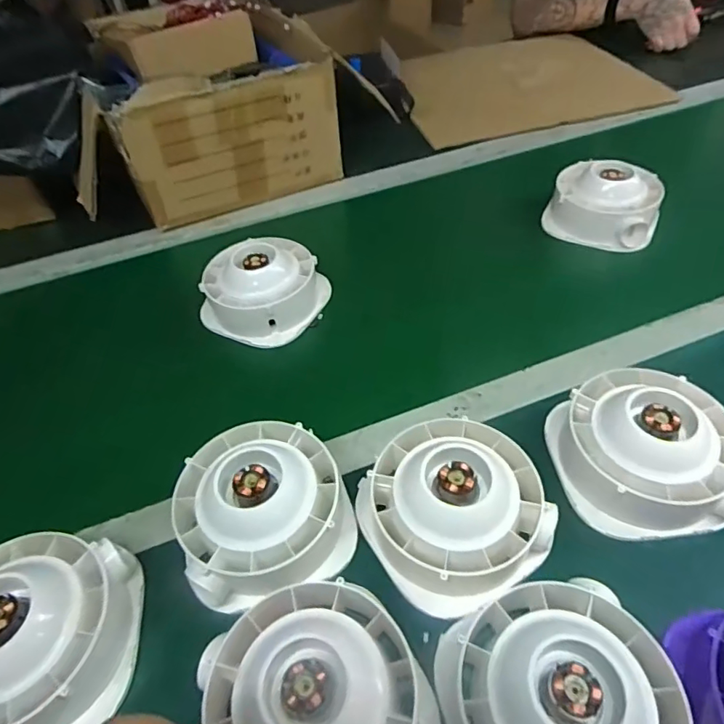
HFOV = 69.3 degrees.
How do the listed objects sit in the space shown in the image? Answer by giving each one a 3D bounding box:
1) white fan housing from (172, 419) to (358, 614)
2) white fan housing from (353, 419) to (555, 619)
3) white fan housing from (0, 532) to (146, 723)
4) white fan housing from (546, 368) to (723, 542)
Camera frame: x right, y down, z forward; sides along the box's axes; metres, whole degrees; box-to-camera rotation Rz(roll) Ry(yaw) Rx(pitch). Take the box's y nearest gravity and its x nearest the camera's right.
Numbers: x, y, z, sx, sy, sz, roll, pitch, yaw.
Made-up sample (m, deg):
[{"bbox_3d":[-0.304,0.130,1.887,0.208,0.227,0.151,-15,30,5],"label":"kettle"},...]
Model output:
[{"bbox_3d":[-0.083,0.111,0.422,0.135,0.068,0.133,-19,49,-11],"label":"white fan housing"},{"bbox_3d":[0.071,0.110,0.409,0.129,0.066,0.132,-3,48,3],"label":"white fan housing"},{"bbox_3d":[-0.235,0.192,0.364,0.131,0.066,0.132,-3,48,3],"label":"white fan housing"},{"bbox_3d":[0.234,0.069,0.432,0.130,0.062,0.128,-5,48,1],"label":"white fan housing"}]

